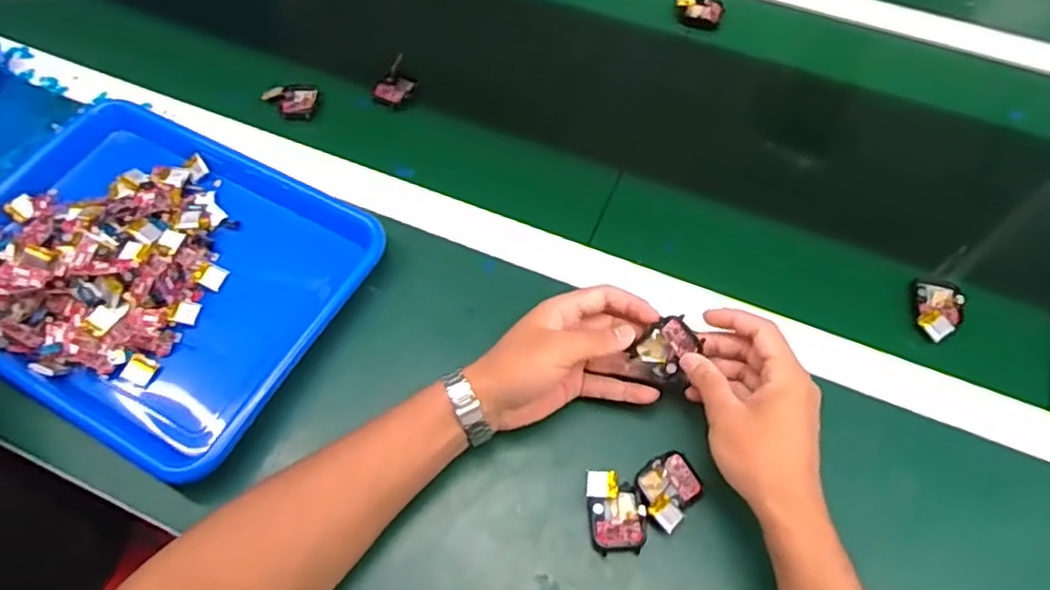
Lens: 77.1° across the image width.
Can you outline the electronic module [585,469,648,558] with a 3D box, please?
[{"bbox_3d":[0.064,0.152,0.465,0.039,0.010,0.054,-6,63,-1],"label":"electronic module"}]

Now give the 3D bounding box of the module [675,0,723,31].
[{"bbox_3d":[0.193,-0.317,0.734,0.053,0.024,0.029,20,66,11],"label":"module"}]

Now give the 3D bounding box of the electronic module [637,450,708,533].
[{"bbox_3d":[0.103,0.136,0.465,0.049,0.014,0.041,-36,68,-15],"label":"electronic module"}]

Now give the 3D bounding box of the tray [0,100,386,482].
[{"bbox_3d":[-0.312,-0.028,0.561,0.335,0.055,0.262,26,67,14],"label":"tray"}]

